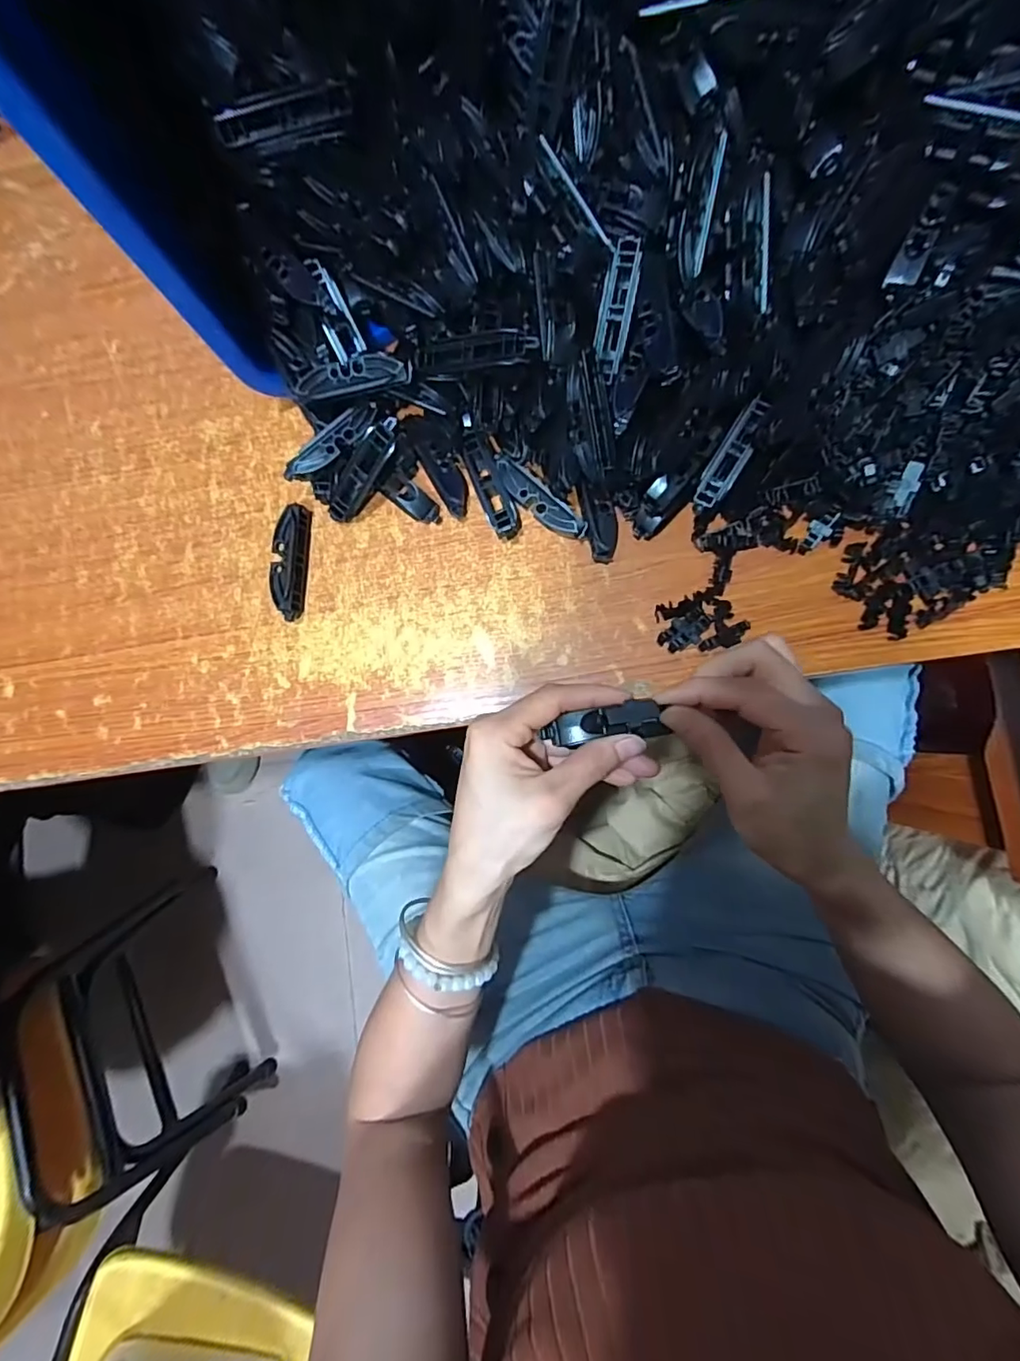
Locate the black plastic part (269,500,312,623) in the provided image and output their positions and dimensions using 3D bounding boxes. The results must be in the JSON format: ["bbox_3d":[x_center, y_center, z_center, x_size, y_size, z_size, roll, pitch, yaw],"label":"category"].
[{"bbox_3d":[-0.155,-0.083,0.375,0.020,0.017,0.081,2,84,5],"label":"black plastic part"}]

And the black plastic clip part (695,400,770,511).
[{"bbox_3d":[0.139,-0.141,0.334,0.018,0.009,0.067,29,102,7],"label":"black plastic clip part"}]

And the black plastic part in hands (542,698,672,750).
[{"bbox_3d":[0.046,0.022,0.264,0.057,0.010,0.018,-11,83,2],"label":"black plastic part in hands"}]

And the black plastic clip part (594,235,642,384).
[{"bbox_3d":[0.063,-0.218,0.317,0.017,0.009,0.072,11,110,6],"label":"black plastic clip part"}]

